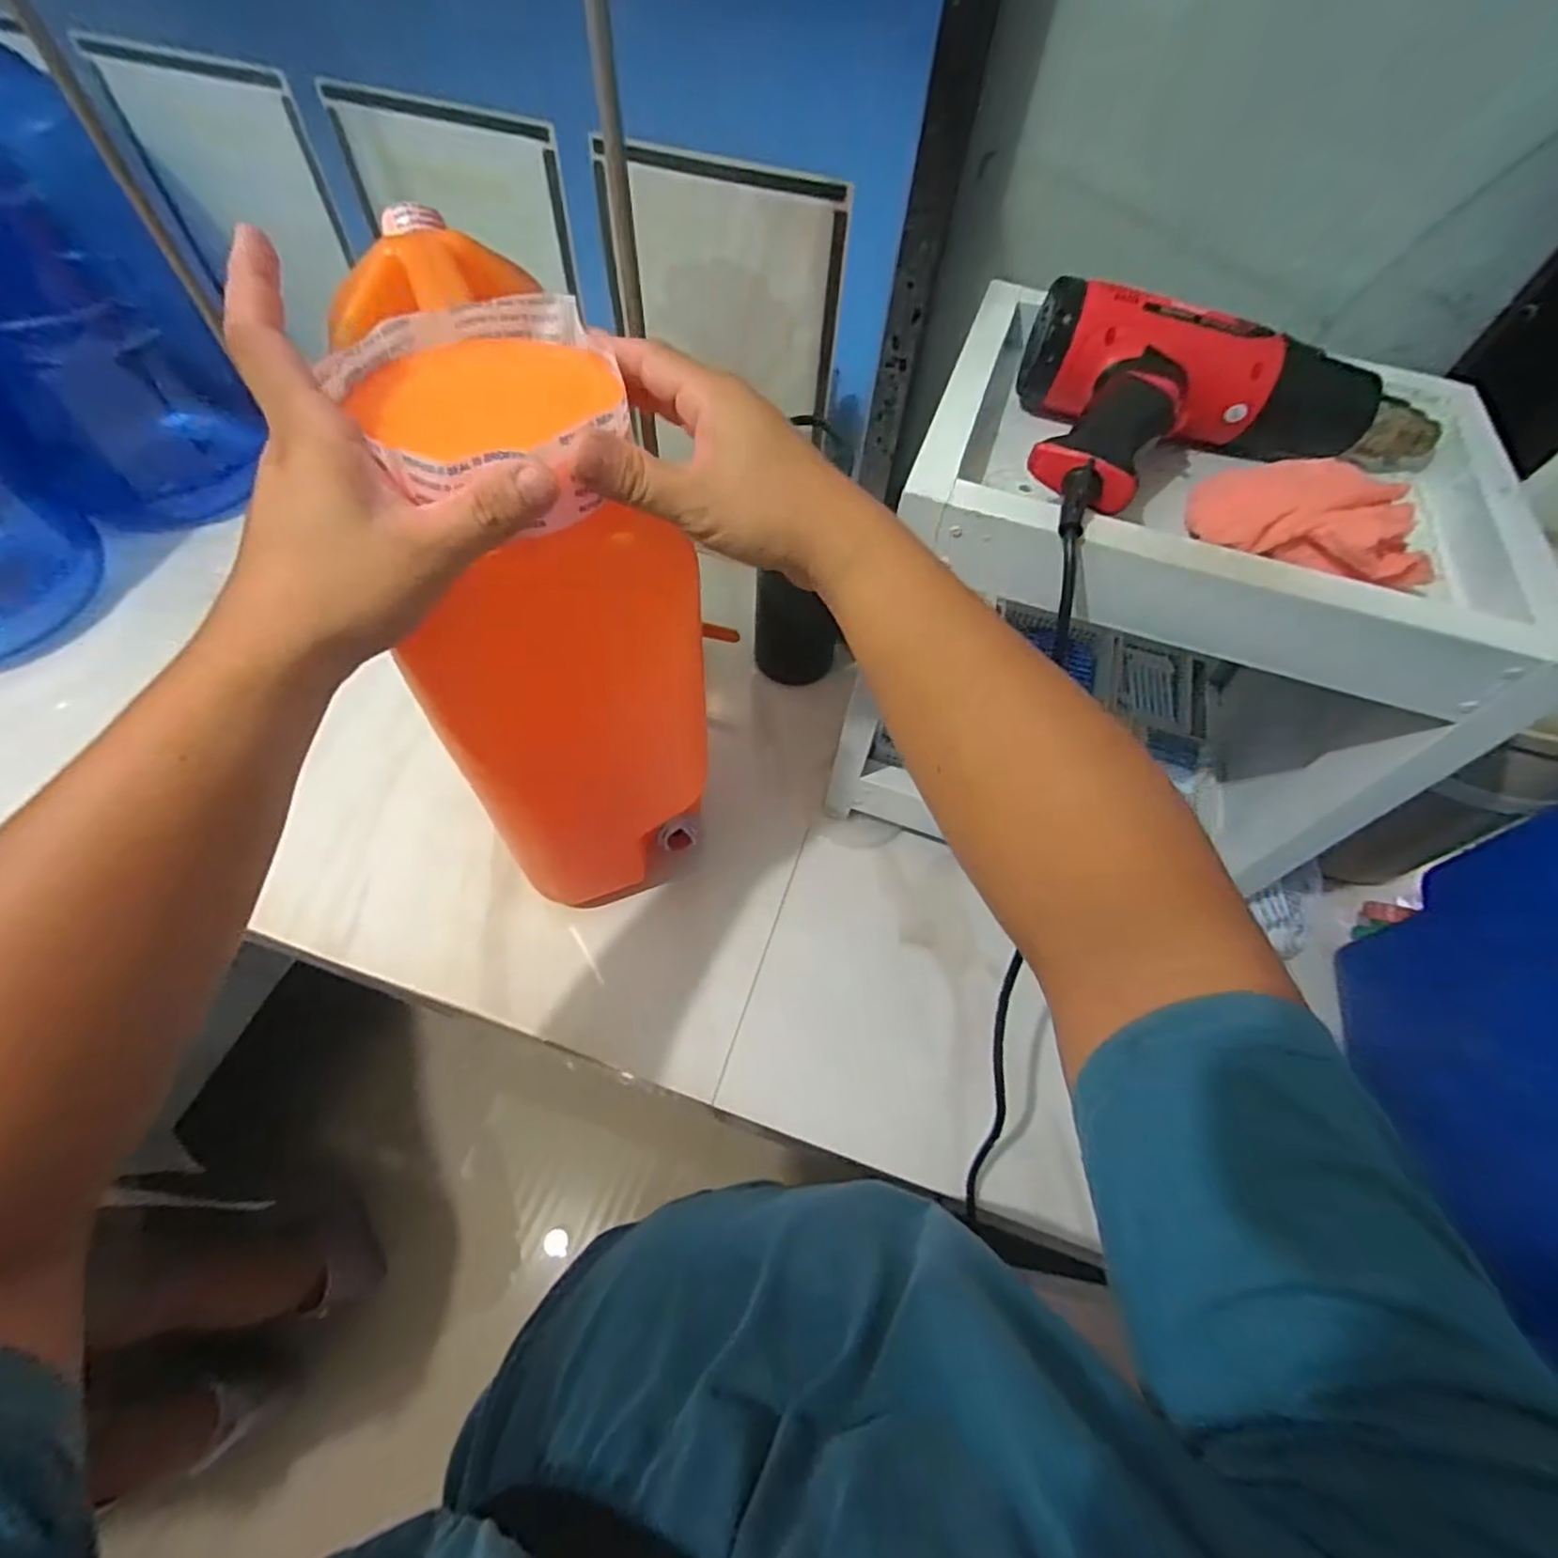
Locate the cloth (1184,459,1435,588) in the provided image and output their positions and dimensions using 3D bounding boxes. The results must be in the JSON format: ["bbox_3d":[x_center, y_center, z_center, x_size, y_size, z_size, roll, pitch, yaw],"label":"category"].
[{"bbox_3d":[0.302,-0.151,0.391,0.063,0.051,0.127,-30,49,-21],"label":"cloth"}]

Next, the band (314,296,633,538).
[{"bbox_3d":[-0.132,-0.166,0.308,0.115,0.039,0.121,-22,62,-17],"label":"band"}]

